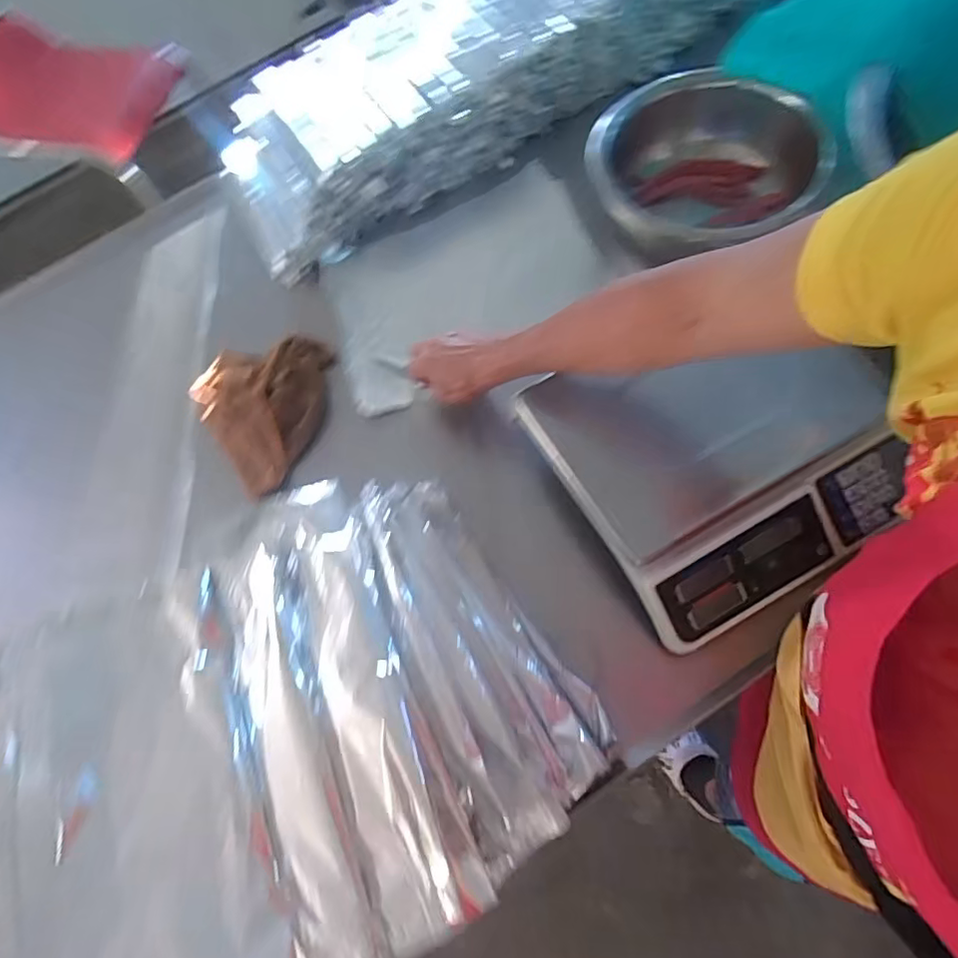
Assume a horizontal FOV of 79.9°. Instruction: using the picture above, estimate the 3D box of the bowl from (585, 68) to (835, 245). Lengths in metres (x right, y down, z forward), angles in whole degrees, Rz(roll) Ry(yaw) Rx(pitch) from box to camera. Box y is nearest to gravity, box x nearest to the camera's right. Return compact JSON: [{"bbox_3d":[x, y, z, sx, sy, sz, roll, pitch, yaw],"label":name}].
[{"bbox_3d":[0.298,-0.428,0.802,0.310,0.132,0.310,-3,67,7],"label":"bowl"}]

